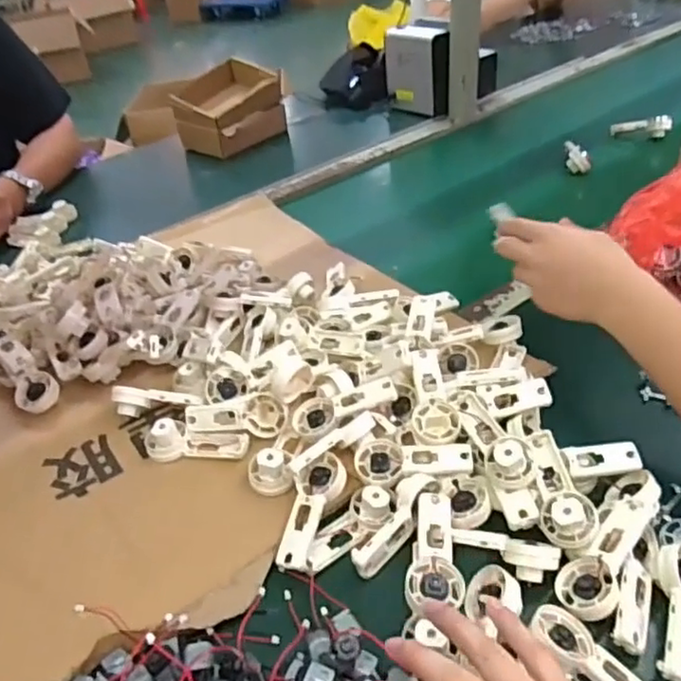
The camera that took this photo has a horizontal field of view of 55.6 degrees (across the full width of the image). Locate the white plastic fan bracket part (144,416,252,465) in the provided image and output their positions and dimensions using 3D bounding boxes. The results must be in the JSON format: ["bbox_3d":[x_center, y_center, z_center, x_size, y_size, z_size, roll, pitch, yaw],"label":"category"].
[{"bbox_3d":[-0.129,0.087,0.574,0.093,0.024,0.031,-3,39,5],"label":"white plastic fan bracket part"}]

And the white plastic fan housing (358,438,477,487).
[{"bbox_3d":[0.060,0.098,0.528,0.094,0.015,0.043,0,39,9],"label":"white plastic fan housing"}]

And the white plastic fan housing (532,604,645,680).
[{"bbox_3d":[0.166,0.202,0.405,0.035,0.018,0.092,-35,46,-30],"label":"white plastic fan housing"}]

